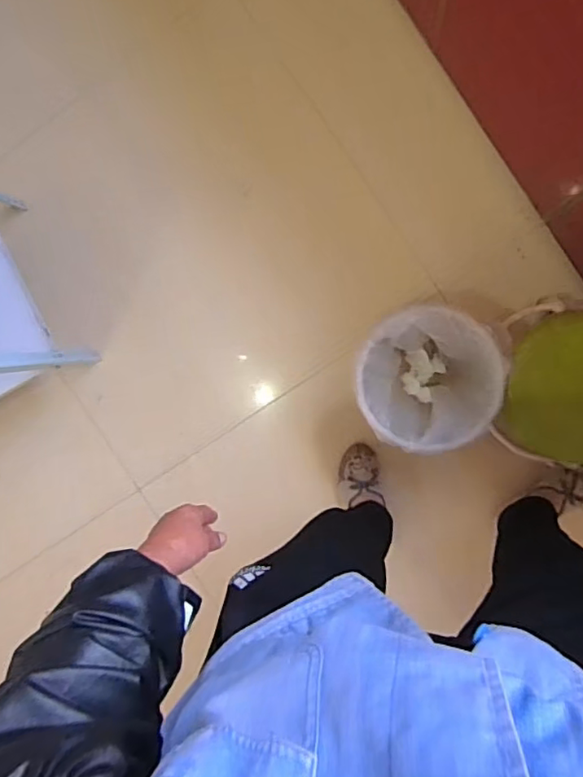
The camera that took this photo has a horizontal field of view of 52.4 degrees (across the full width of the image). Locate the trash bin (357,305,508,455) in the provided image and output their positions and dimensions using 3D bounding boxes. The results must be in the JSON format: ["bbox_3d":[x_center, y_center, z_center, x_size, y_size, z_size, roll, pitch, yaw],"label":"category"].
[{"bbox_3d":[0.245,-0.019,1.115,0.230,0.257,0.234,0,94,7],"label":"trash bin"}]

